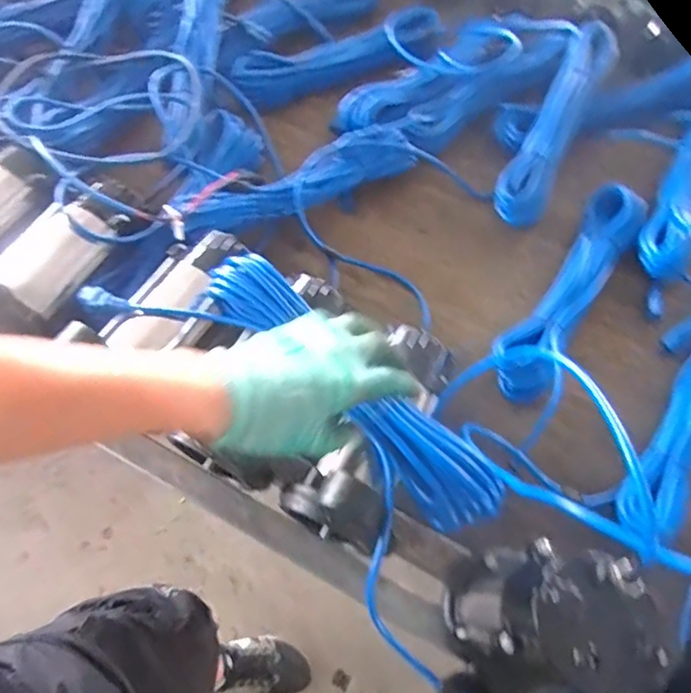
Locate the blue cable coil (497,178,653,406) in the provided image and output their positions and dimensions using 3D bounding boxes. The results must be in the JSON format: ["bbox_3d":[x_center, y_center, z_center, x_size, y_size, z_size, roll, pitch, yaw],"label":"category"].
[{"bbox_3d":[0.292,-0.077,0.708,0.081,0.045,0.345,34,68,12],"label":"blue cable coil"}]

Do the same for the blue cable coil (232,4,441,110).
[{"bbox_3d":[-0.008,-0.448,0.857,0.349,0.053,0.089,-23,69,-13],"label":"blue cable coil"}]

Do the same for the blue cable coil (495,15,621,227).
[{"bbox_3d":[0.308,-0.326,0.787,0.080,0.073,0.347,28,67,9],"label":"blue cable coil"}]

